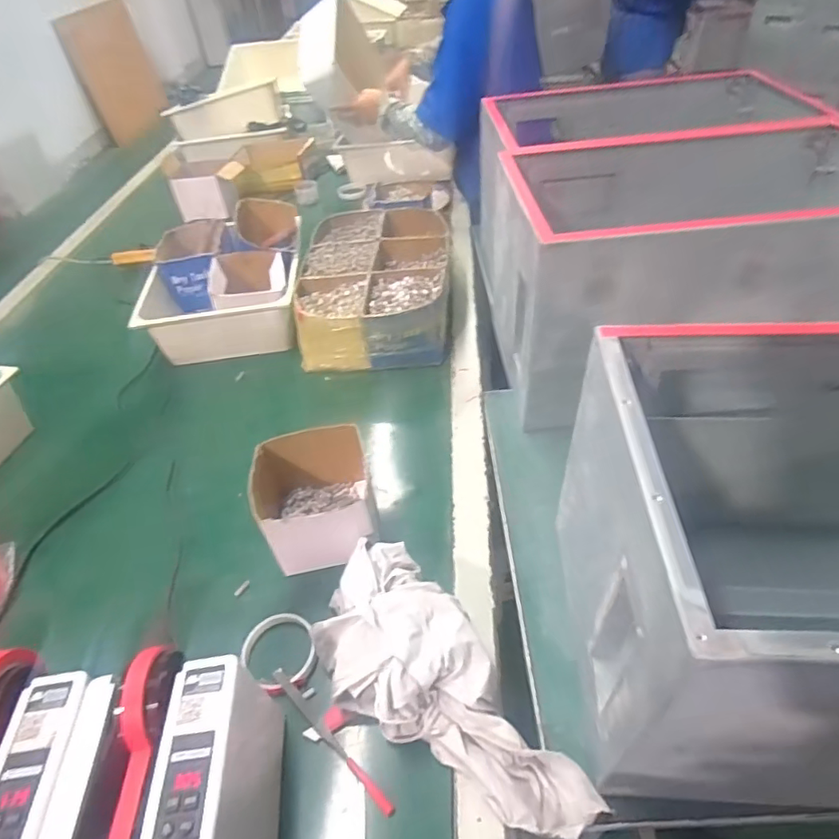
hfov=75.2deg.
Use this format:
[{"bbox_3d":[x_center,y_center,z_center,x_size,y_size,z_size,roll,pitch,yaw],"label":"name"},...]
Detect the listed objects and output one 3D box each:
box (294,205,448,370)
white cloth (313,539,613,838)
[{"bbox_3d":[-0.078,-0.270,1.065,0.264,0.115,0.399,-1,45,5],"label":"box"},{"bbox_3d":[0.022,0.274,0.550,0.146,0.090,0.333,-37,66,-27],"label":"white cloth"}]

